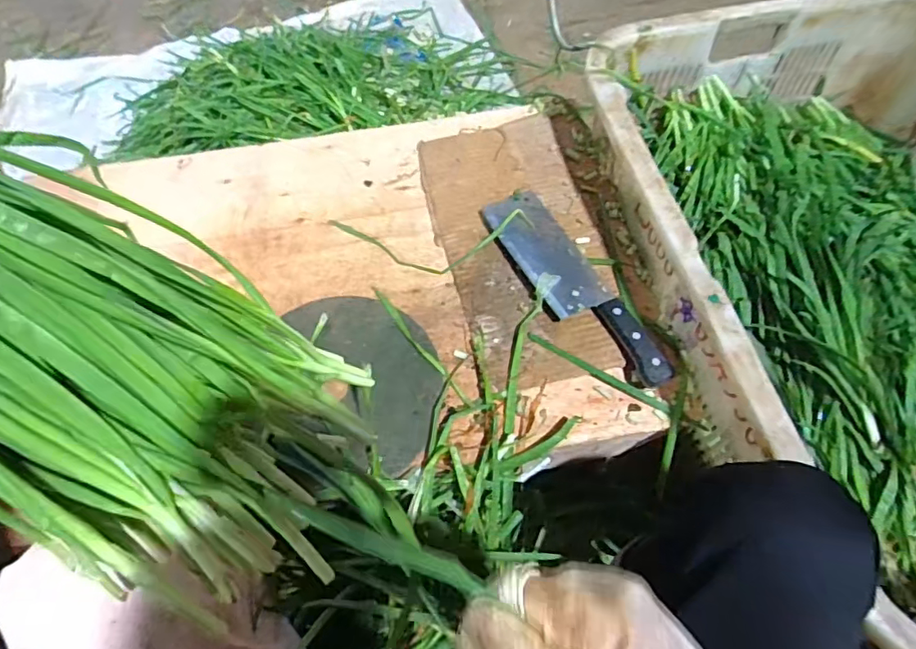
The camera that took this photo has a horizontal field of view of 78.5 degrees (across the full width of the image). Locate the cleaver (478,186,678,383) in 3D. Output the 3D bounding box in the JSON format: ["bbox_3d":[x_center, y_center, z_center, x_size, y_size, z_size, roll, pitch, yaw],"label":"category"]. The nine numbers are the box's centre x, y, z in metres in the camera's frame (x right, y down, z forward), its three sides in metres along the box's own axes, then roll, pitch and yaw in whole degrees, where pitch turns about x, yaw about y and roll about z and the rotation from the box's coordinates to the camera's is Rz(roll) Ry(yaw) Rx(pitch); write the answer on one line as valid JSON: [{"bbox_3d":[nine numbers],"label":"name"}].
[{"bbox_3d":[0.123,-0.043,0.600,0.073,0.024,0.270,-27,64,-13],"label":"cleaver"}]

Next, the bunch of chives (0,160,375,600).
[{"bbox_3d":[-0.203,-0.020,0.197,0.045,0.417,0.133,-10,51,44],"label":"bunch of chives"}]

